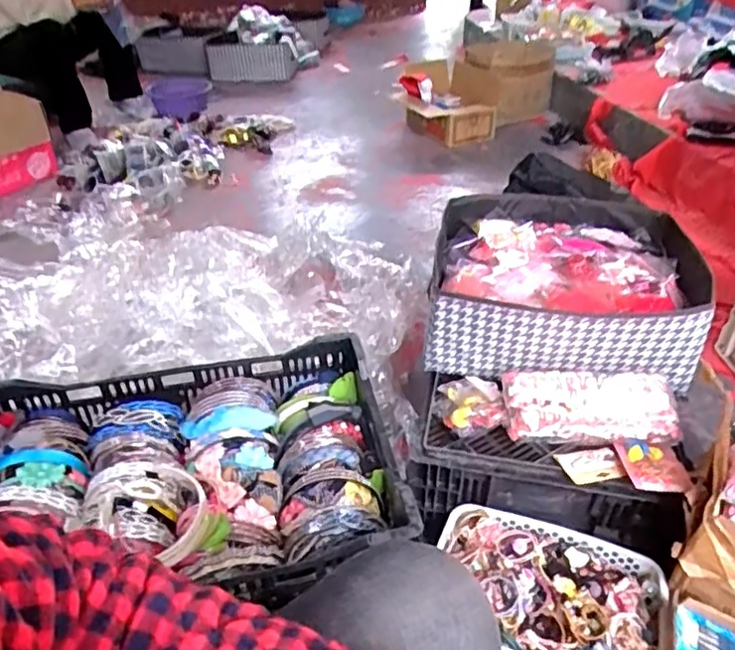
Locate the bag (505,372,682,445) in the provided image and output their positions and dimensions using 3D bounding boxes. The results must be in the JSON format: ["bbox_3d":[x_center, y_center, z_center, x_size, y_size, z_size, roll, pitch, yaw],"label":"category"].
[{"bbox_3d":[0.313,0.110,0.862,0.235,0.065,0.102,2,37,5],"label":"bag"}]

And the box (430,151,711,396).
[{"bbox_3d":[0.317,-0.071,1.014,0.398,0.162,0.371,6,37,10],"label":"box"}]

